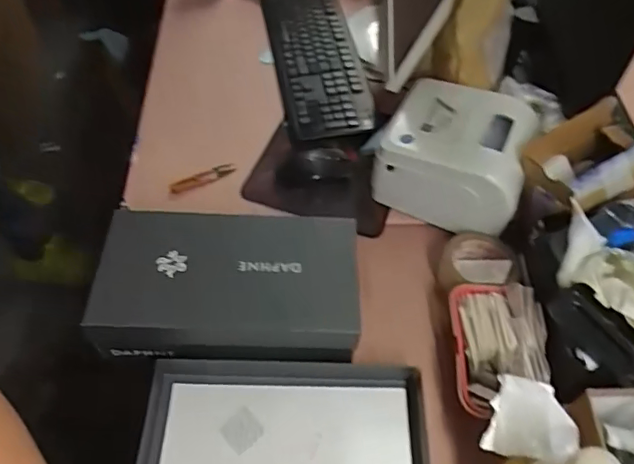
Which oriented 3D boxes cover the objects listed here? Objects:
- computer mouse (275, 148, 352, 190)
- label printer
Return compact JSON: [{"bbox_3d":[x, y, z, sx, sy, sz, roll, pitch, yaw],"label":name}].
[{"bbox_3d":[-0.006,-0.095,0.839,0.107,0.035,0.052,-14,54,-13],"label":"computer mouse"},{"bbox_3d":[0.191,-0.108,0.800,0.199,0.117,0.175,13,53,8],"label":"label printer"}]

